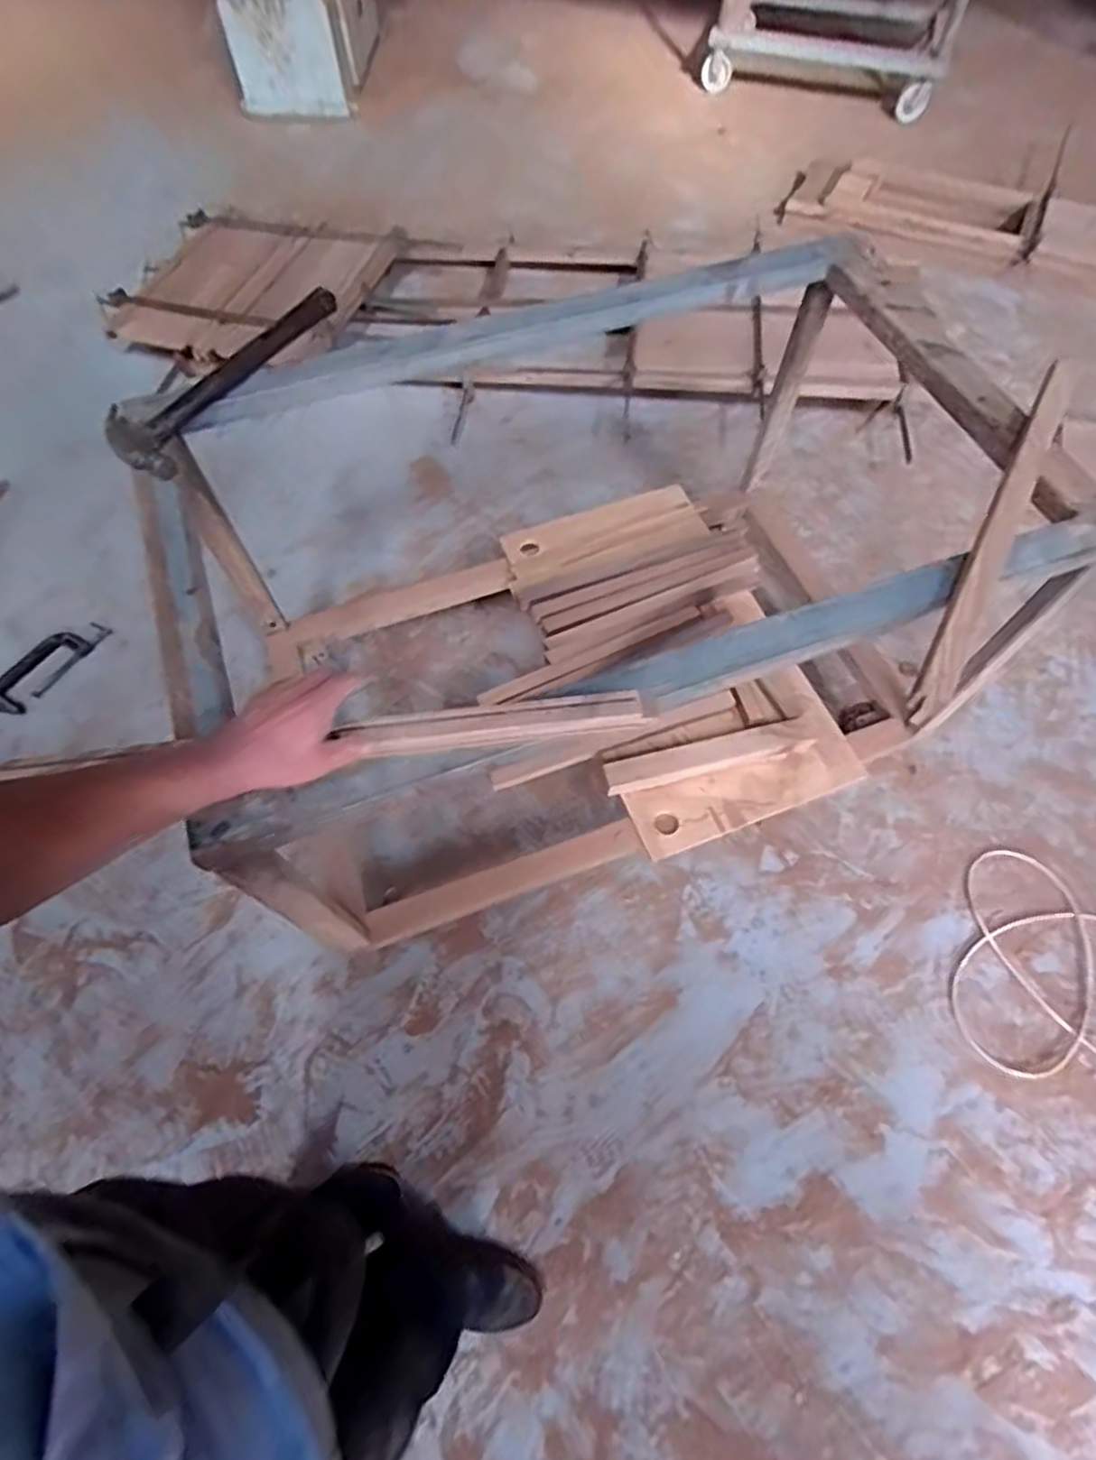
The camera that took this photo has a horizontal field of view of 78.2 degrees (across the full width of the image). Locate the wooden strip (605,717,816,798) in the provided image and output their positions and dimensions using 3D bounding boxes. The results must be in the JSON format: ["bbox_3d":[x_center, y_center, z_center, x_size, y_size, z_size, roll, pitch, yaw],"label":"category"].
[{"bbox_3d":[0.307,0.049,1.277,0.408,0.034,0.065,-12,63,-6],"label":"wooden strip"}]

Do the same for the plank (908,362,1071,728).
[{"bbox_3d":[0.548,-0.253,0.813,0.043,0.028,0.622,27,66,13],"label":"plank"}]

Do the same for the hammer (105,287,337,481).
[{"bbox_3d":[-0.464,-0.512,0.951,0.143,0.034,0.412,24,65,12],"label":"hammer"}]

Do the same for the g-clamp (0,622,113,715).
[{"bbox_3d":[-1.174,-0.158,1.582,0.115,0.045,0.299,34,68,16],"label":"g-clamp"}]

